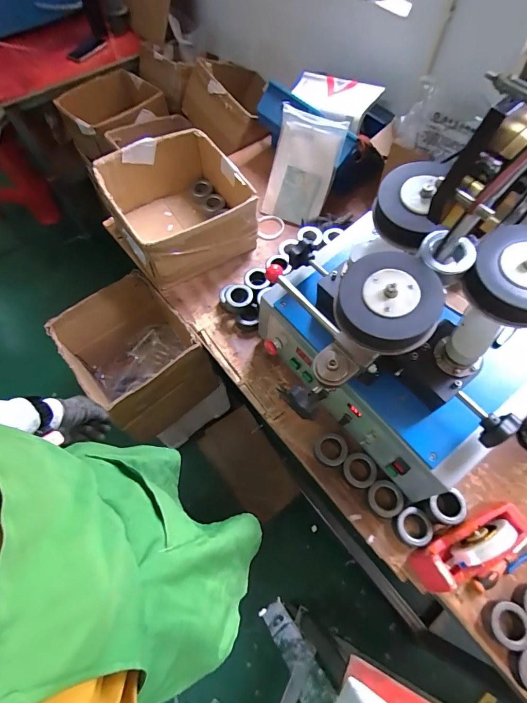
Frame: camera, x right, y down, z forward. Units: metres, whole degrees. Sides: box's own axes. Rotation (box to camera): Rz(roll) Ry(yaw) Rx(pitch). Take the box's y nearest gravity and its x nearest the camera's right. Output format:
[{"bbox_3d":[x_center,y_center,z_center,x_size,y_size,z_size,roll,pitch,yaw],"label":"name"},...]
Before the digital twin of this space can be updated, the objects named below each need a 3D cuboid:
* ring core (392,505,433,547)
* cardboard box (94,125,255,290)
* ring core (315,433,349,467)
[{"bbox_3d":[0.293,0.344,0.721,0.069,0.033,0.067,0,63,1],"label":"ring core"},{"bbox_3d":[-0.225,-0.377,0.986,0.321,0.195,0.329,-30,67,-13],"label":"cardboard box"},{"bbox_3d":[0.145,0.210,0.789,0.068,0.035,0.067,0,63,1],"label":"ring core"}]

